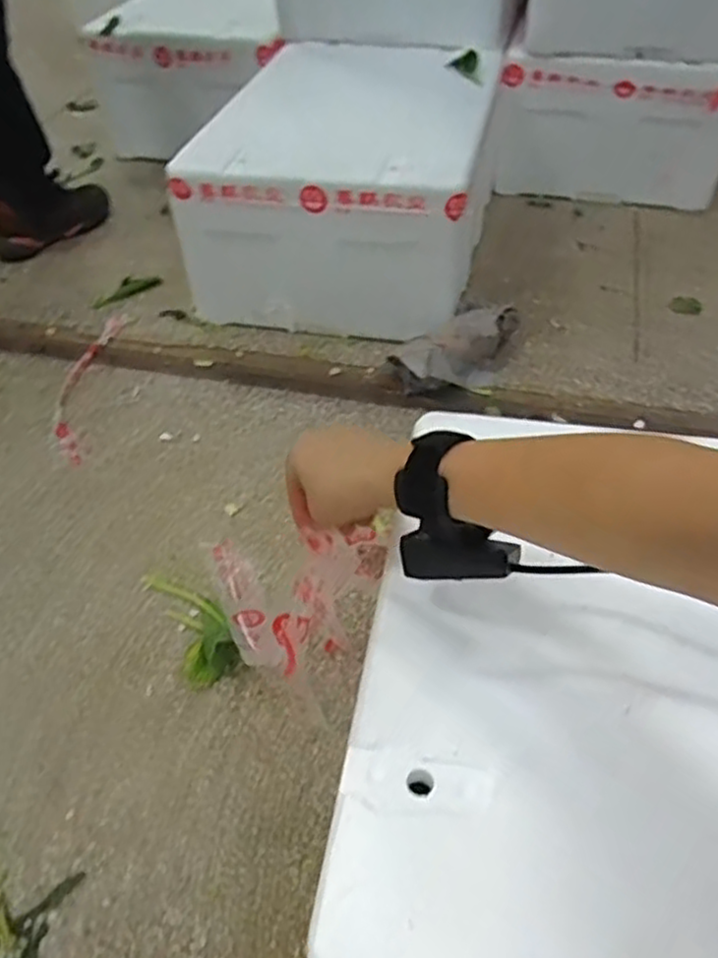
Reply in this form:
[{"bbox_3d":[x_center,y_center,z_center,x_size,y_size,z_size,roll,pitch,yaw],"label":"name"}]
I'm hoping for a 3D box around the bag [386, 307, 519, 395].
[{"bbox_3d":[0.160,-0.191,1.075,0.222,0.072,0.092,-24,49,-20],"label":"bag"}]

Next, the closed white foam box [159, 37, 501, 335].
[{"bbox_3d":[-0.003,-0.516,1.266,0.441,0.271,0.567,8,47,10],"label":"closed white foam box"}]

